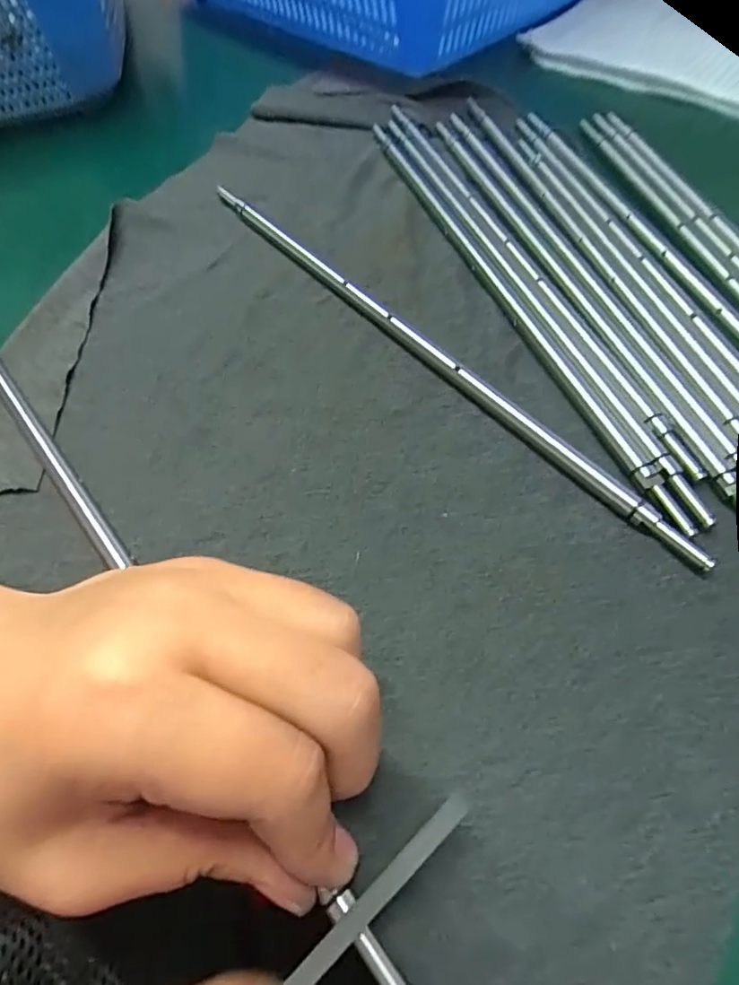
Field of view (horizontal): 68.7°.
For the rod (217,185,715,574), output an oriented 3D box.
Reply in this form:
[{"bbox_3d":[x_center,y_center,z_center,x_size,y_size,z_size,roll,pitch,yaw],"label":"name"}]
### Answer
[{"bbox_3d":[0.018,-0.066,0.224,0.013,0.009,0.274,-37,64,-18],"label":"rod"}]

